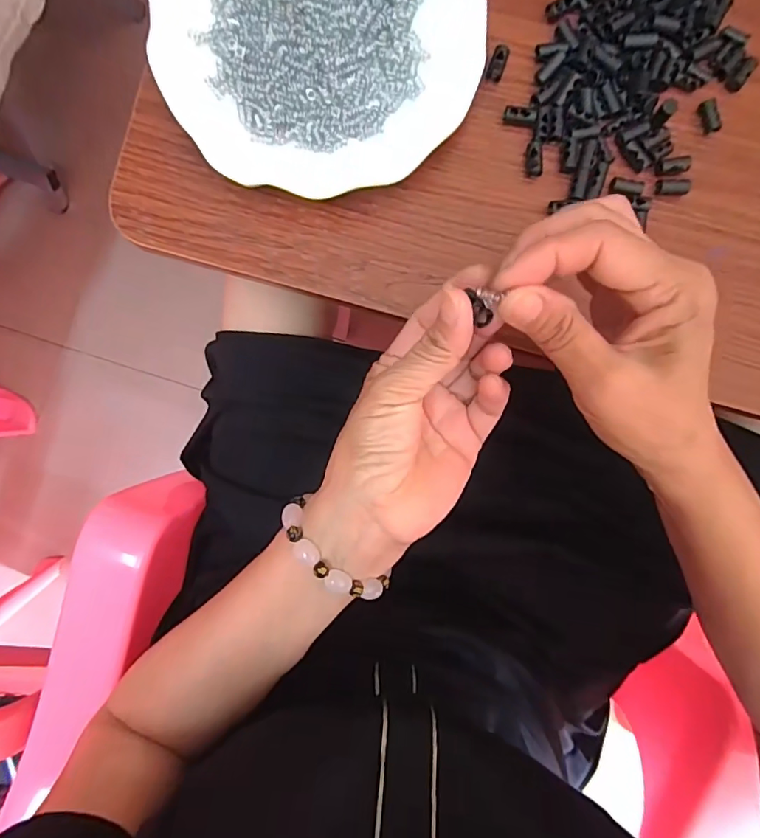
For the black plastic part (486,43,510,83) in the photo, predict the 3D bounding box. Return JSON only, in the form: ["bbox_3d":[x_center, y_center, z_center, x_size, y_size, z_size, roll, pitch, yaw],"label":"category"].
[{"bbox_3d":[0.072,-0.217,0.306,0.010,0.010,0.019,18,89,-1],"label":"black plastic part"}]

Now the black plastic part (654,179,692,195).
[{"bbox_3d":[0.178,-0.142,0.308,0.021,0.008,0.009,1,89,-1],"label":"black plastic part"}]

